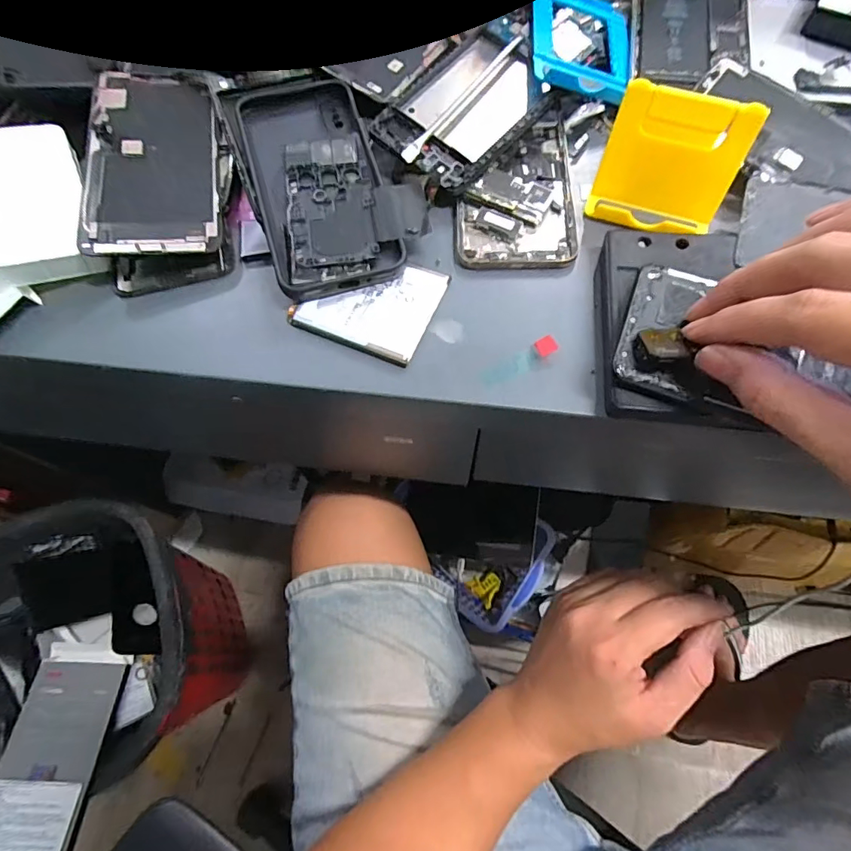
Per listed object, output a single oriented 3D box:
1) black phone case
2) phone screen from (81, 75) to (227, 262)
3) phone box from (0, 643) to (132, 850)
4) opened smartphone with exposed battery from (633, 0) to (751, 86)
[{"bbox_3d":[-0.065,-0.147,0.294,0.075,0.019,0.151,-18,68,-5],"label":"black phone case"},{"bbox_3d":[-0.165,-0.163,0.297,0.074,0.006,0.147,-6,69,-11],"label":"phone screen"},{"bbox_3d":[-0.394,0.344,0.522,0.107,0.027,0.194,-1,60,4],"label":"phone box"},{"bbox_3d":[0.181,-0.280,0.333,0.073,0.008,0.134,7,68,5],"label":"opened smartphone with exposed battery"}]

